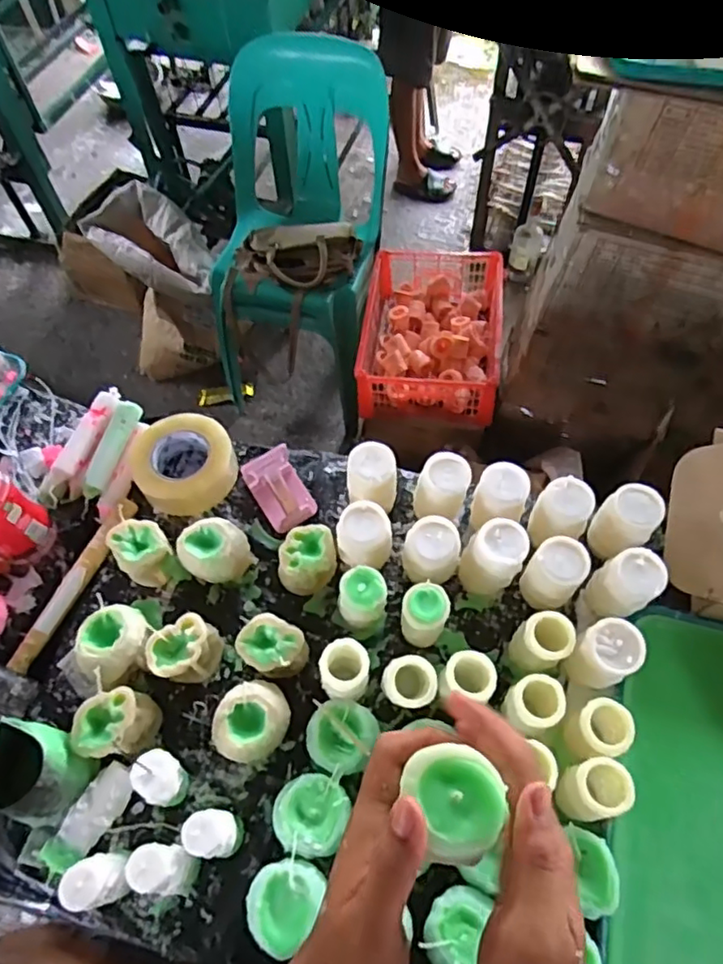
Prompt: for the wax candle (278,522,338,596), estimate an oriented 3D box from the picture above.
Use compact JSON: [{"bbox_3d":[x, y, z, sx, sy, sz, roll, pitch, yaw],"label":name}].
[{"bbox_3d":[-0.064,0.097,0.757,0.066,0.075,0.068,-1,61,1],"label":"wax candle"}]

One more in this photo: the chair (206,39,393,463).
[{"bbox_3d":[-0.130,-0.549,1.492,0.477,0.723,0.532,19,63,12],"label":"chair"}]

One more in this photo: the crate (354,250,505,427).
[{"bbox_3d":[0.171,-0.364,1.485,0.317,0.127,0.450,7,61,6],"label":"crate"}]

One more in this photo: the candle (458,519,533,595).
[{"bbox_3d":[0.155,0.095,0.733,0.064,0.105,0.062,-1,61,1],"label":"candle"}]

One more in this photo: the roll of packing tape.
[{"bbox_3d":[-0.245,-0.030,0.842,0.130,0.055,0.143,-1,61,1],"label":"roll of packing tape"}]

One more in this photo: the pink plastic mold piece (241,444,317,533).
[{"bbox_3d":[-0.106,0.006,0.801,0.069,0.085,0.087,-27,63,-13],"label":"pink plastic mold piece"}]

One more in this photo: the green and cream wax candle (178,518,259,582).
[{"bbox_3d":[-0.180,0.091,0.764,0.072,0.083,0.074,-1,61,1],"label":"green and cream wax candle"}]

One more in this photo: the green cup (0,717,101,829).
[{"bbox_3d":[-0.332,0.299,0.630,0.080,0.111,0.084,-1,61,1],"label":"green cup"}]

